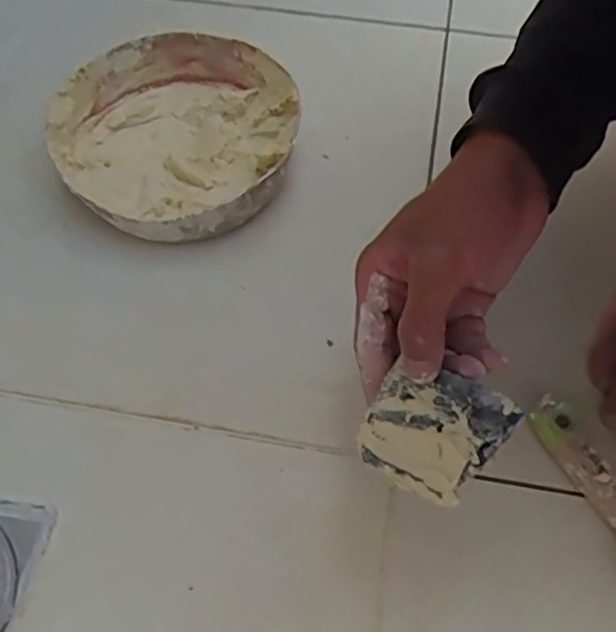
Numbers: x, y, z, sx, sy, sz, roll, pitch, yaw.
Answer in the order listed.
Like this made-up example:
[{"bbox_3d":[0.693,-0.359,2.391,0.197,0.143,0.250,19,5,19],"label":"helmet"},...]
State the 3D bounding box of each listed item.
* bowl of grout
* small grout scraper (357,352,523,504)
[{"bbox_3d":[-0.096,-0.134,0.510,0.171,0.054,0.171,0,63,1],"label":"bowl of grout"},{"bbox_3d":[0.059,0.054,0.327,0.064,0.007,0.060,27,69,37],"label":"small grout scraper"}]

